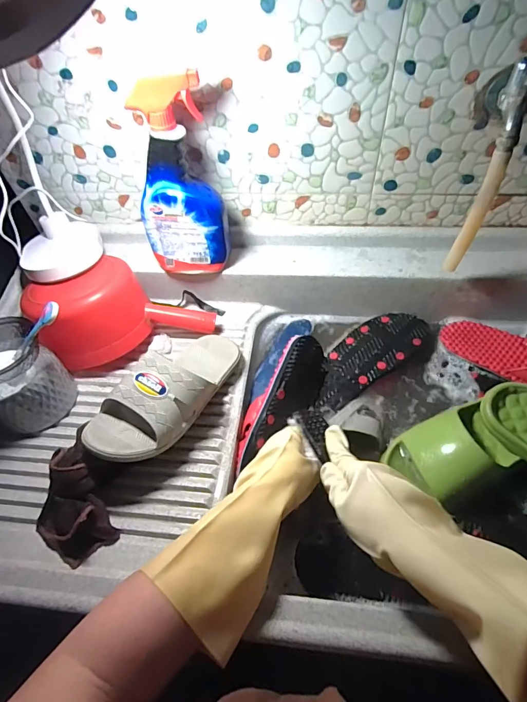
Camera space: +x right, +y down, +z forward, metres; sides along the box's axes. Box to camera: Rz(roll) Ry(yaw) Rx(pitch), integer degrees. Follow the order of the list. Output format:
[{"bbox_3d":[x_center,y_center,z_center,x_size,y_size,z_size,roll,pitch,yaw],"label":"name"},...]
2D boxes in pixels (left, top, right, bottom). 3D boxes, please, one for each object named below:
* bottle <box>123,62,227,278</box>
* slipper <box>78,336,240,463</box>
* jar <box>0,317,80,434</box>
[{"bbox_3d":[-0.123,-0.237,0.558,0.123,0.275,0.063,-2,46,3],"label":"bottle"},{"bbox_3d":[-0.115,0.041,0.506,0.094,0.075,0.250,24,39,20],"label":"slipper"},{"bbox_3d":[-0.334,0.026,0.525,0.099,0.113,0.129,-34,58,-19],"label":"jar"}]

